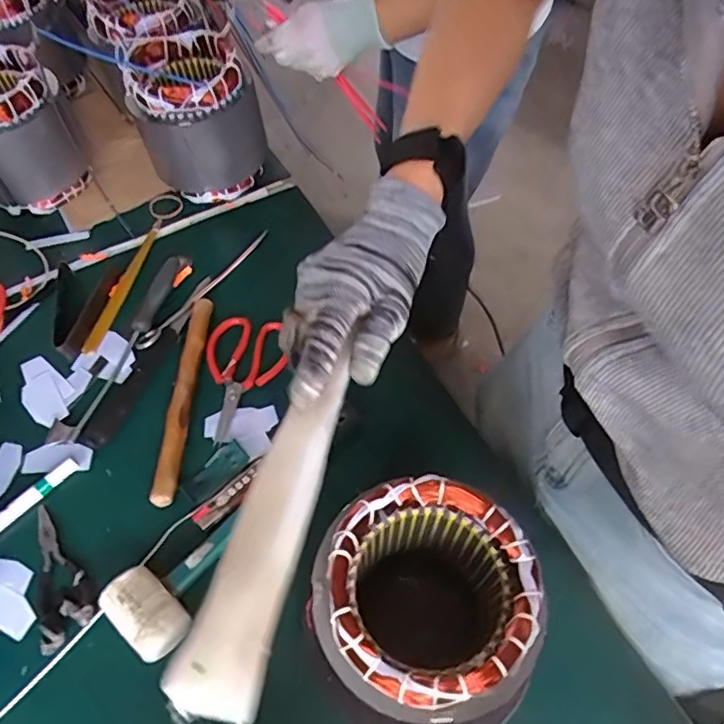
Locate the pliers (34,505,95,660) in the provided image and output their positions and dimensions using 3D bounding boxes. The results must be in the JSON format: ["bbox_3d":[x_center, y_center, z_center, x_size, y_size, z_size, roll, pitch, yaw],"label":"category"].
[{"bbox_3d":[-0.281,0.192,0.543,0.051,0.008,0.130,-22,60,-13],"label":"pliers"}]

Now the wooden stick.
[{"bbox_3d":[-0.192,0.032,0.633,0.021,0.022,0.249,2,58,1],"label":"wooden stick"}]

